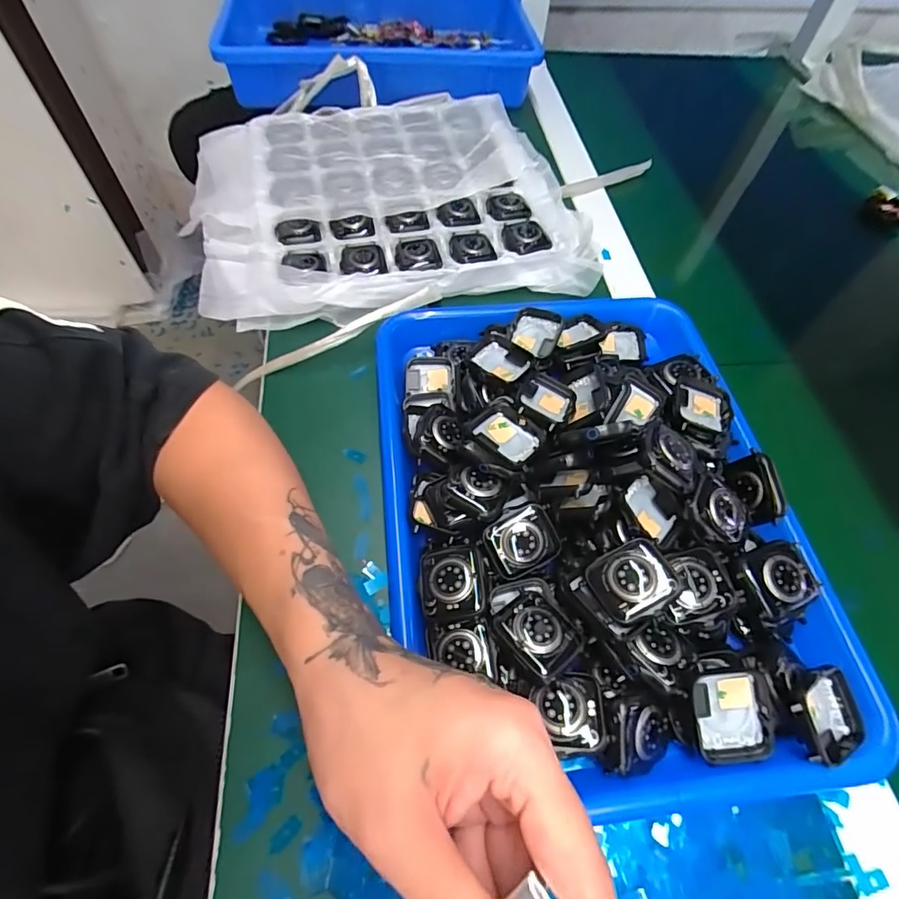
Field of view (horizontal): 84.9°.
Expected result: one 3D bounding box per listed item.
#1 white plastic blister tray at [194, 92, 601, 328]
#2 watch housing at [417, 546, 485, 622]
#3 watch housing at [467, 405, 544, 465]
[{"bbox_3d":[-0.068,-0.247,0.489,0.347,0.033,0.333,-13,59,-10],"label":"white plastic blister tray"},{"bbox_3d":[0.001,0.074,0.276,0.036,0.008,0.041,-2,58,-4],"label":"watch housing"},{"bbox_3d":[0.037,-0.009,0.309,0.034,0.013,0.042,-39,67,-23],"label":"watch housing"}]

